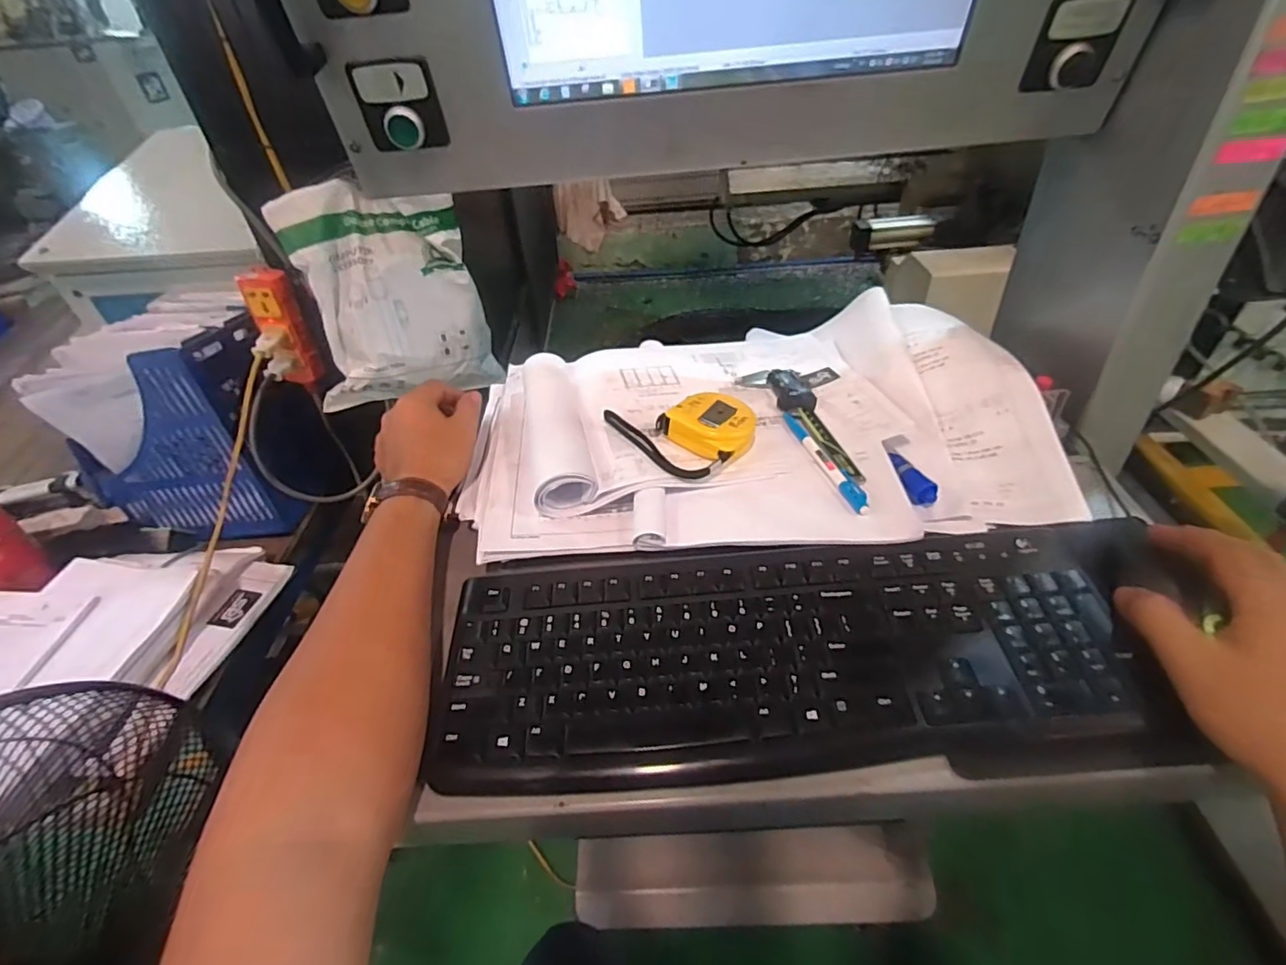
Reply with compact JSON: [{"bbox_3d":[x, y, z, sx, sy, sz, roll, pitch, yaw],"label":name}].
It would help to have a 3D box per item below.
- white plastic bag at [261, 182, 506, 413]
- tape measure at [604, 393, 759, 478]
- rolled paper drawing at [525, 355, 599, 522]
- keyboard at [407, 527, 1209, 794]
[{"bbox_3d":[-0.300,-0.226,0.697,0.204,0.239,0.051,-16,17,-24],"label":"white plastic bag"},{"bbox_3d":[0.036,-0.052,0.496,0.088,0.027,0.109,-33,49,-28],"label":"tape measure"},{"bbox_3d":[-0.081,-0.053,0.521,0.058,0.035,0.206,-10,42,-5],"label":"rolled paper drawing"},{"bbox_3d":[0.104,0.109,0.374,0.467,0.029,0.150,-4,42,1],"label":"keyboard"}]

